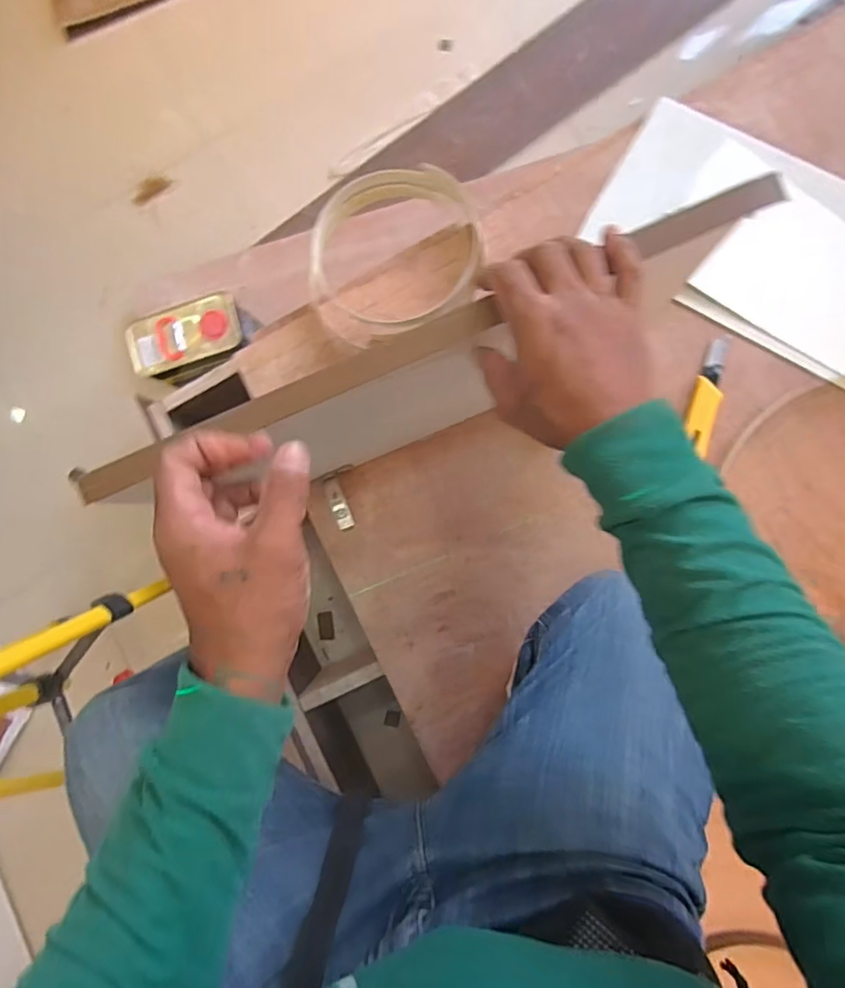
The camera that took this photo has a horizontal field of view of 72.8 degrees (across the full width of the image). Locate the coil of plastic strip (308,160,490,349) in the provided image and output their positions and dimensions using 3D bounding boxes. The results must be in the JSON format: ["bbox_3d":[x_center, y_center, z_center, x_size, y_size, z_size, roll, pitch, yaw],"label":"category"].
[{"bbox_3d":[-0.033,-0.297,0.722,0.216,0.049,0.220,0,91,5],"label":"coil of plastic strip"}]

